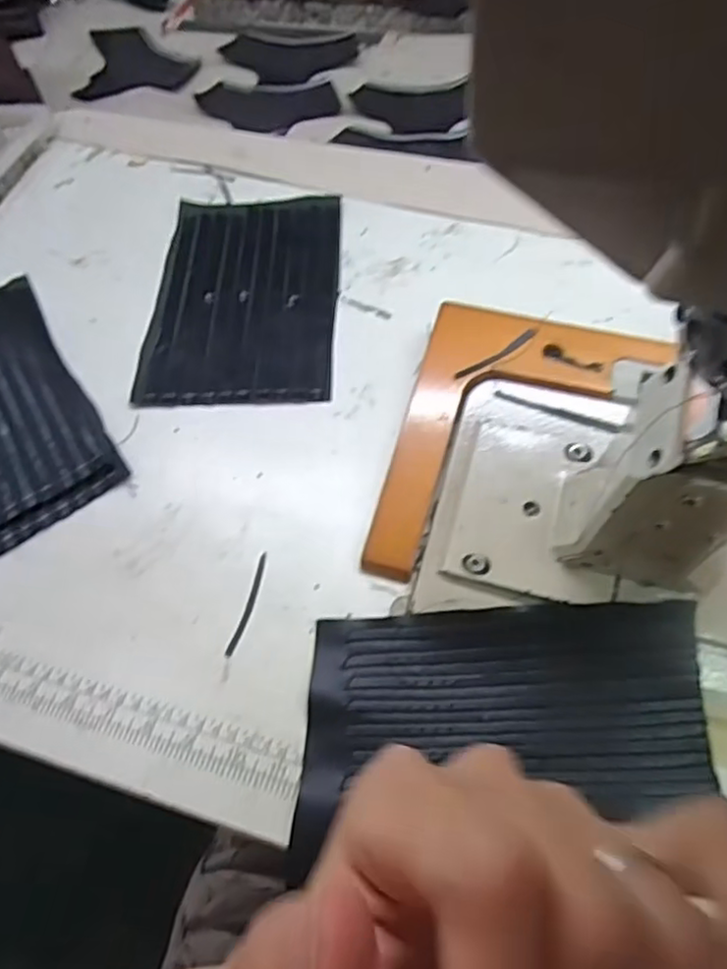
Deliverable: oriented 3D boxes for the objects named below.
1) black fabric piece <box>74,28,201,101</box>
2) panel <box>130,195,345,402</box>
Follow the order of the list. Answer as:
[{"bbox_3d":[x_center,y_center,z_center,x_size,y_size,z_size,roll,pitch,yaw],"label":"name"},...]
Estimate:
[{"bbox_3d":[-0.286,-0.546,0.875,0.143,0.013,0.144,-3,62,5],"label":"black fabric piece"},{"bbox_3d":[-0.093,-0.150,0.537,0.143,0.007,0.204,0,62,4],"label":"panel"}]

